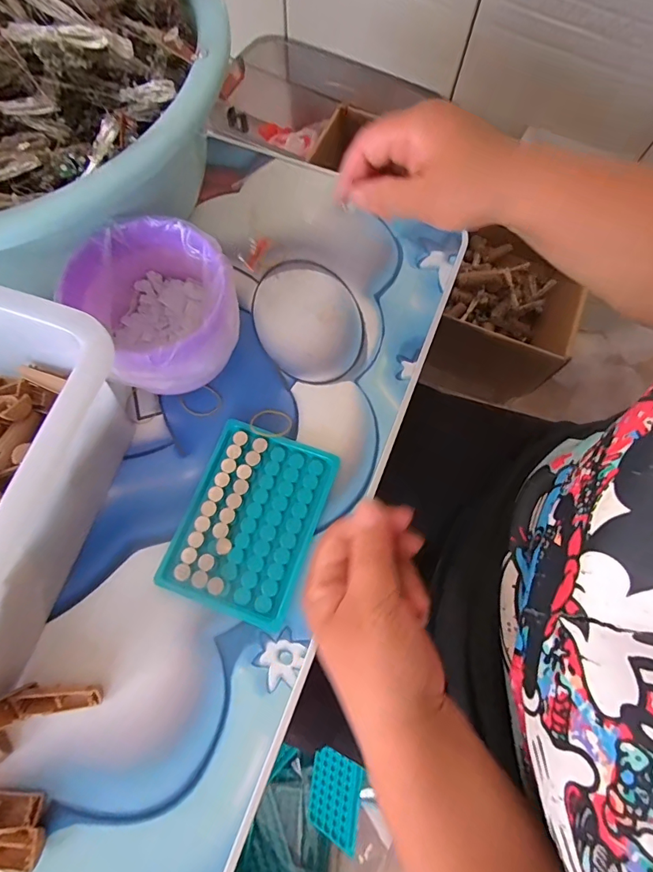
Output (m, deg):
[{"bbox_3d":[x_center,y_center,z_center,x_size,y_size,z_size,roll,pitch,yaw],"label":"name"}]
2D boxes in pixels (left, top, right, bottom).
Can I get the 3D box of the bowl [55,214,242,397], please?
[{"bbox_3d":[-0.119,-0.086,0.326,0.102,0.089,0.113,-38,77,-13],"label":"bowl"}]

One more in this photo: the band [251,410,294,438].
[{"bbox_3d":[-0.044,-0.009,0.343,0.030,0.004,0.028,4,56,-6],"label":"band"}]

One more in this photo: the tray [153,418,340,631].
[{"bbox_3d":[-0.056,0.061,0.321,0.096,0.014,0.131,20,73,4],"label":"tray"}]

